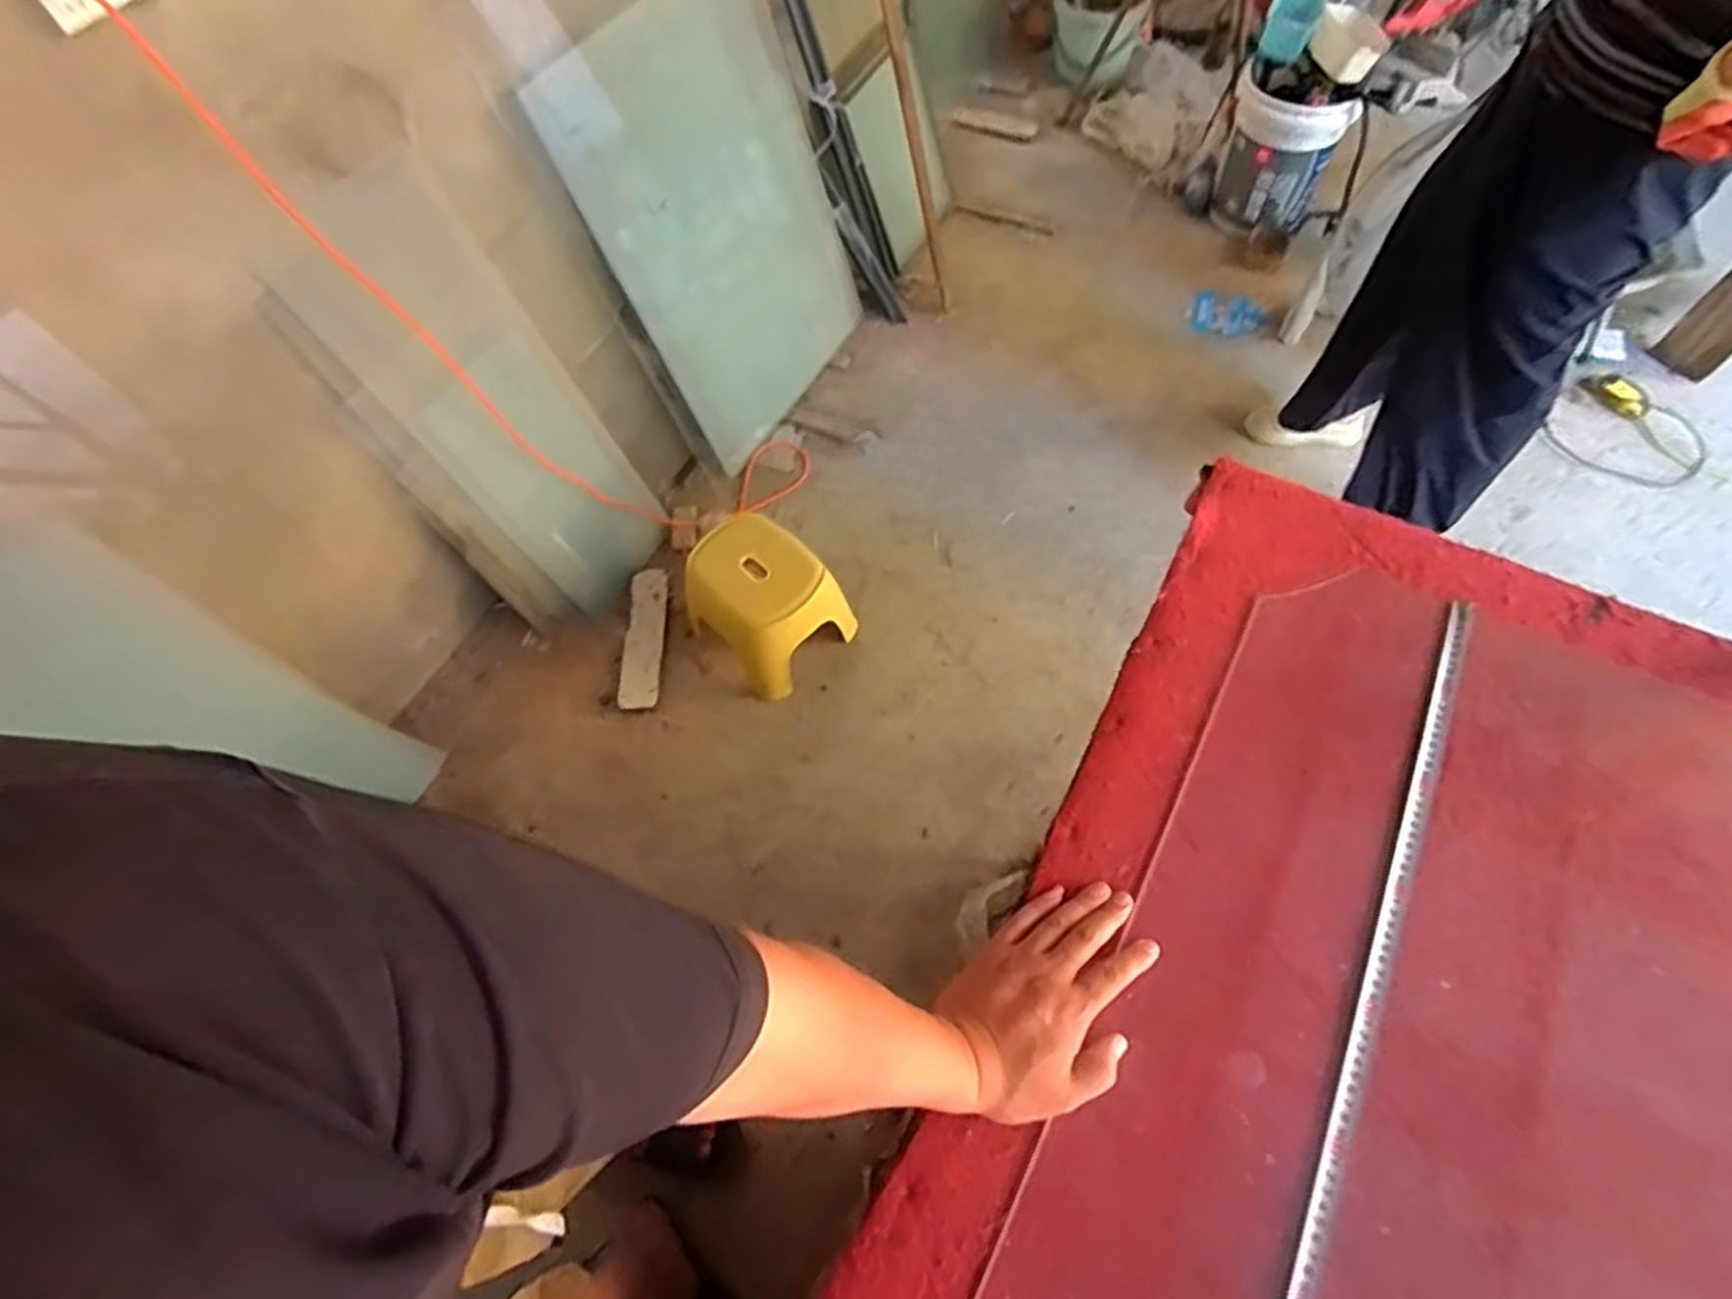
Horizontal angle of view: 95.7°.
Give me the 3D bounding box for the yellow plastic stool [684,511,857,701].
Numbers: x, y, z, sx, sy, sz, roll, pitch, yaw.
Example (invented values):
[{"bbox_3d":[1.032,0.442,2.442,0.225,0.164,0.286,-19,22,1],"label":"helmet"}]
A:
[{"bbox_3d":[-0.207,-0.096,1.600,0.288,0.234,0.244,38,69,21],"label":"yellow plastic stool"}]

